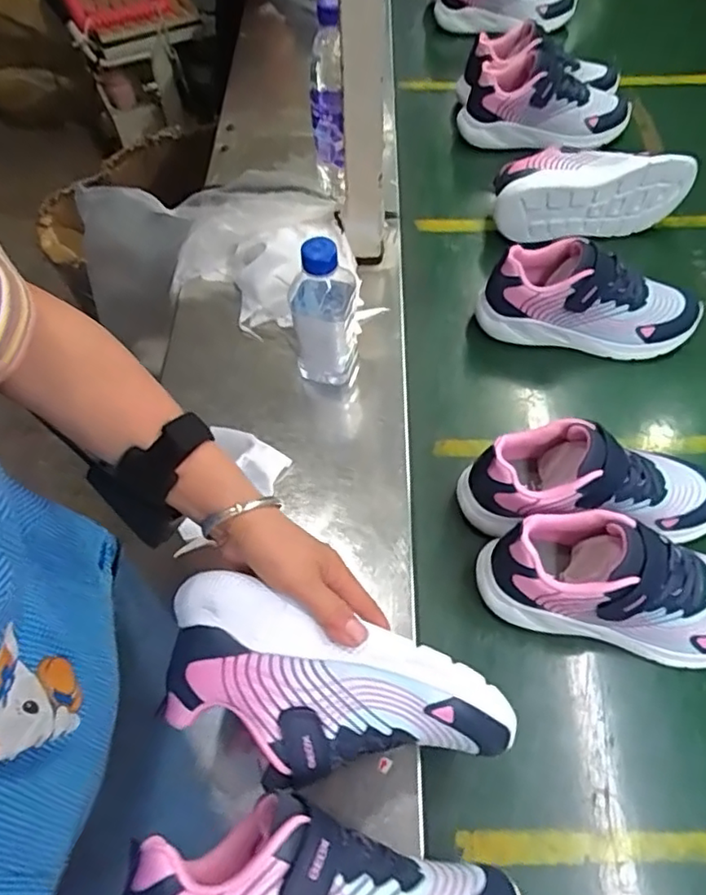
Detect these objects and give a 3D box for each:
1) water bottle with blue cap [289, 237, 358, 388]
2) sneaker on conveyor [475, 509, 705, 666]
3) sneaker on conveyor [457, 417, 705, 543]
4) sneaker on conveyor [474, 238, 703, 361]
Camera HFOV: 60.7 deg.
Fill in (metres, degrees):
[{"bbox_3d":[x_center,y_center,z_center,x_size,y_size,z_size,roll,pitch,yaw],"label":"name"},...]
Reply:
[{"bbox_3d":[-0.026,-0.136,0.597,0.069,0.165,0.070,-6,60,-4],"label":"water bottle with blue cap"},{"bbox_3d":[0.232,0.117,0.506,0.236,0.098,0.084,13,60,7],"label":"sneaker on conveyor"},{"bbox_3d":[0.228,0.034,0.560,0.247,0.093,0.086,4,59,2],"label":"sneaker on conveyor"},{"bbox_3d":[0.270,-0.169,0.686,0.237,0.096,0.080,12,59,8],"label":"sneaker on conveyor"}]

